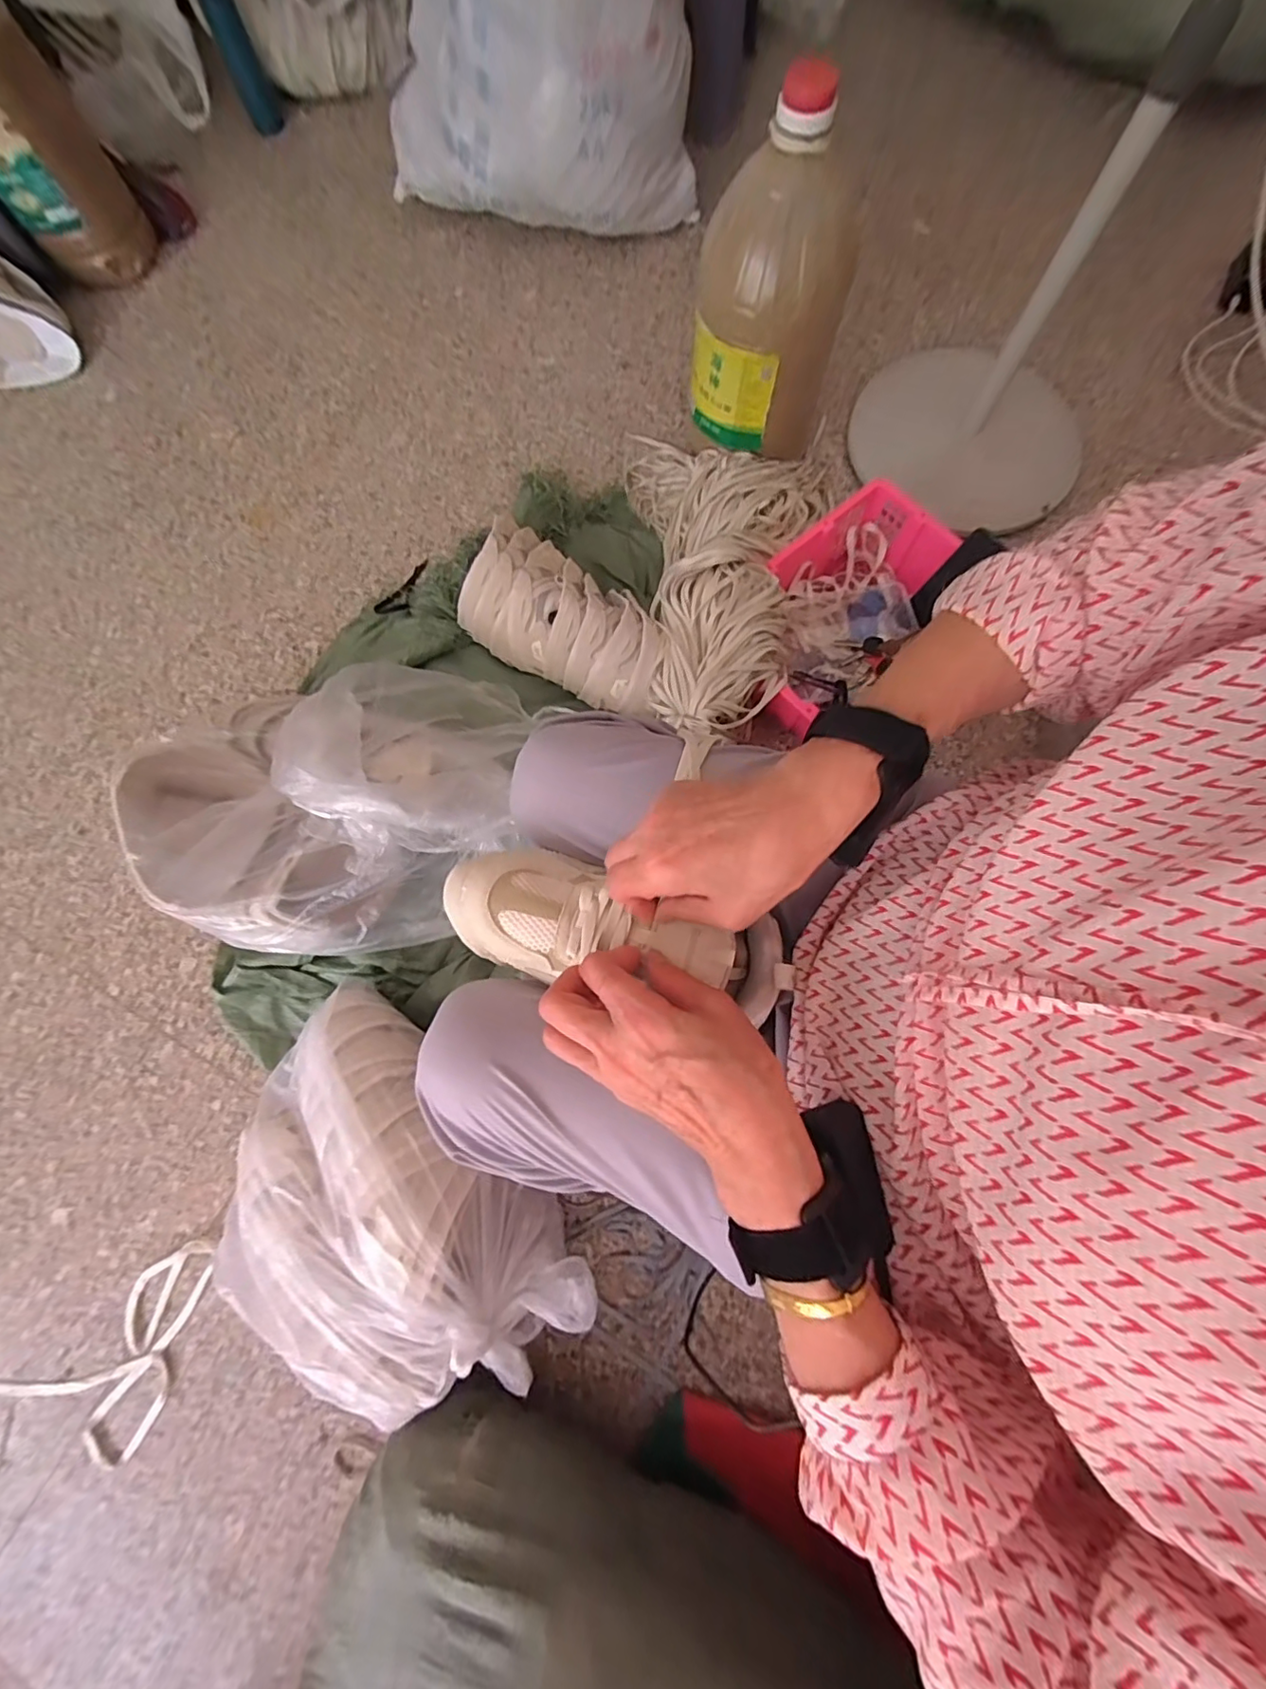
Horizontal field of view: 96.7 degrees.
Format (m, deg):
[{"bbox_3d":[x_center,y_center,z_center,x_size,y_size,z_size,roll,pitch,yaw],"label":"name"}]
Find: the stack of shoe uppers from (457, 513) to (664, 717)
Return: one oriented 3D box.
[{"bbox_3d":[-0.094,-0.322,0.794,0.330,0.099,0.182,36,79,9],"label":"stack of shoe uppers"}]

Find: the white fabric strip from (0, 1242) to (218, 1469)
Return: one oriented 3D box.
[{"bbox_3d":[-0.602,0.620,0.664,0.326,0.018,0.166,-29,76,-9],"label":"white fabric strip"}]

